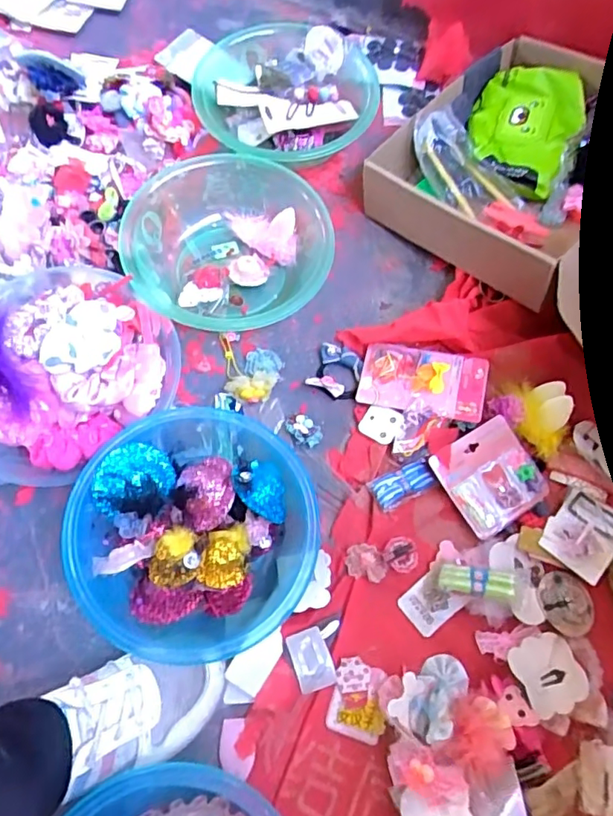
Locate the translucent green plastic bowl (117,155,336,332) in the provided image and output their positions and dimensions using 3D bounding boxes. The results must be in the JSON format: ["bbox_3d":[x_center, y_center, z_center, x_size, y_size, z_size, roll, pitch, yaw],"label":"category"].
[{"bbox_3d":[-0.093,-0.186,0.659,0.237,0.087,0.229,0,69,-1],"label":"translucent green plastic bowl"}]

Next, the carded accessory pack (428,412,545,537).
[{"bbox_3d":[0.196,0.072,0.587,0.102,0.016,0.097,-29,72,-12],"label":"carded accessory pack"}]

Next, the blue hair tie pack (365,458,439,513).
[{"bbox_3d":[0.103,0.082,0.588,0.067,0.013,0.035,-25,71,-10],"label":"blue hair tie pack"}]

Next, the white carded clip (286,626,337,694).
[{"bbox_3d":[0.005,0.241,0.529,0.036,0.011,0.053,-17,70,-7],"label":"white carded clip"}]

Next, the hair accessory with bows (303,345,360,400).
[{"bbox_3d":[0.036,-0.040,0.641,0.058,0.016,0.057,24,70,8],"label":"hair accessory with bows"}]

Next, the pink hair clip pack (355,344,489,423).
[{"bbox_3d":[0.129,-0.030,0.614,0.137,0.020,0.078,7,72,7],"label":"pink hair clip pack"}]

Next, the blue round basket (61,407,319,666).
[{"bbox_3d":[-0.103,0.120,0.529,0.228,0.093,0.215,0,69,-1],"label":"blue round basket"}]

